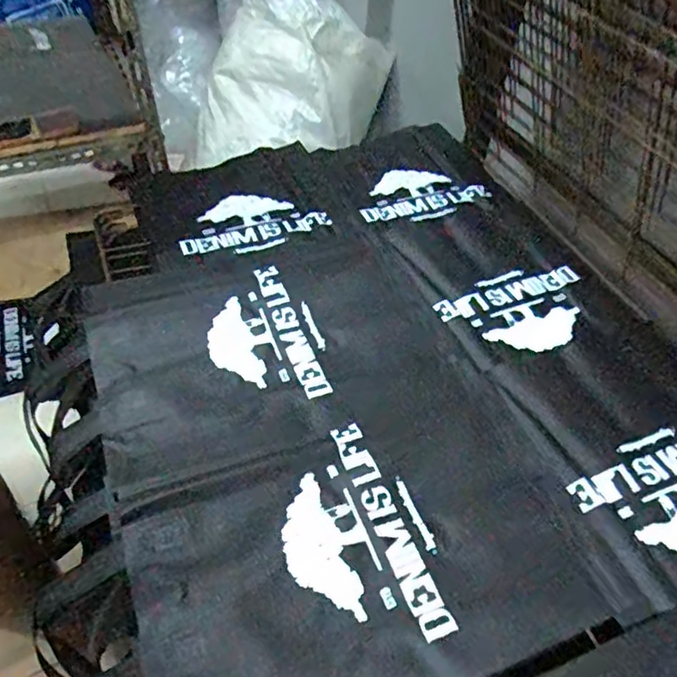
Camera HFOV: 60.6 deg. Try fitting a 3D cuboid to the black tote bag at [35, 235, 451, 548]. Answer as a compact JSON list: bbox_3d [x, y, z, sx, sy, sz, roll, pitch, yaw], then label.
[{"bbox_3d":[-0.104,-0.001,0.708,0.416,0.036,0.327,-18,51,-17],"label":"black tote bag"}]

